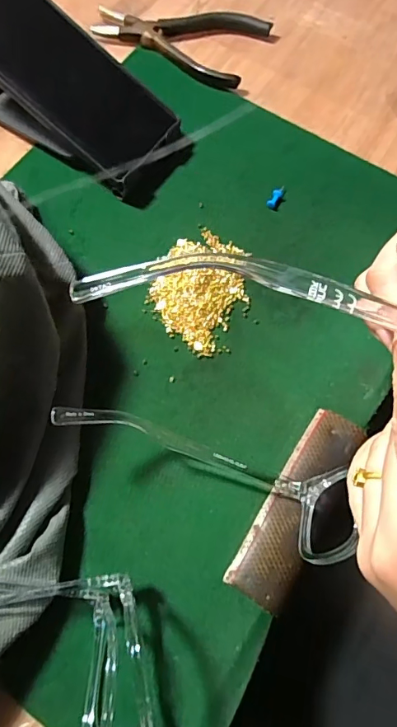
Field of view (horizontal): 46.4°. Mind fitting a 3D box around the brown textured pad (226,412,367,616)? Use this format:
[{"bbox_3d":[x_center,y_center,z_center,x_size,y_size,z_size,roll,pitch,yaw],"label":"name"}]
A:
[{"bbox_3d":[0.059,0.081,0.272,0.033,0.008,0.117,31,72,8],"label":"brown textured pad"}]

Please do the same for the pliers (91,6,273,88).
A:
[{"bbox_3d":[-0.015,-0.288,0.402,0.136,0.015,0.080,24,71,6],"label":"pliers"}]

